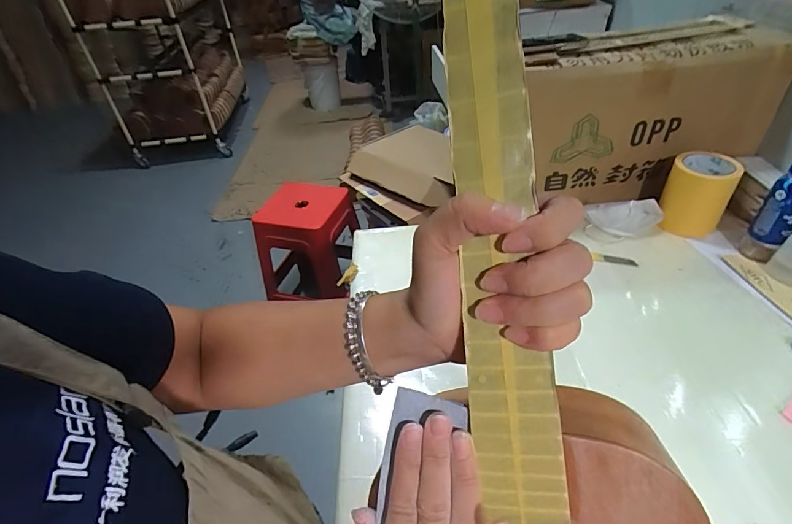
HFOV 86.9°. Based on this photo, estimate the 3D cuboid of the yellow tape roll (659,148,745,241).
[{"bbox_3d":[0.538,-0.121,0.750,0.098,0.120,0.089,28,51,32],"label":"yellow tape roll"}]

